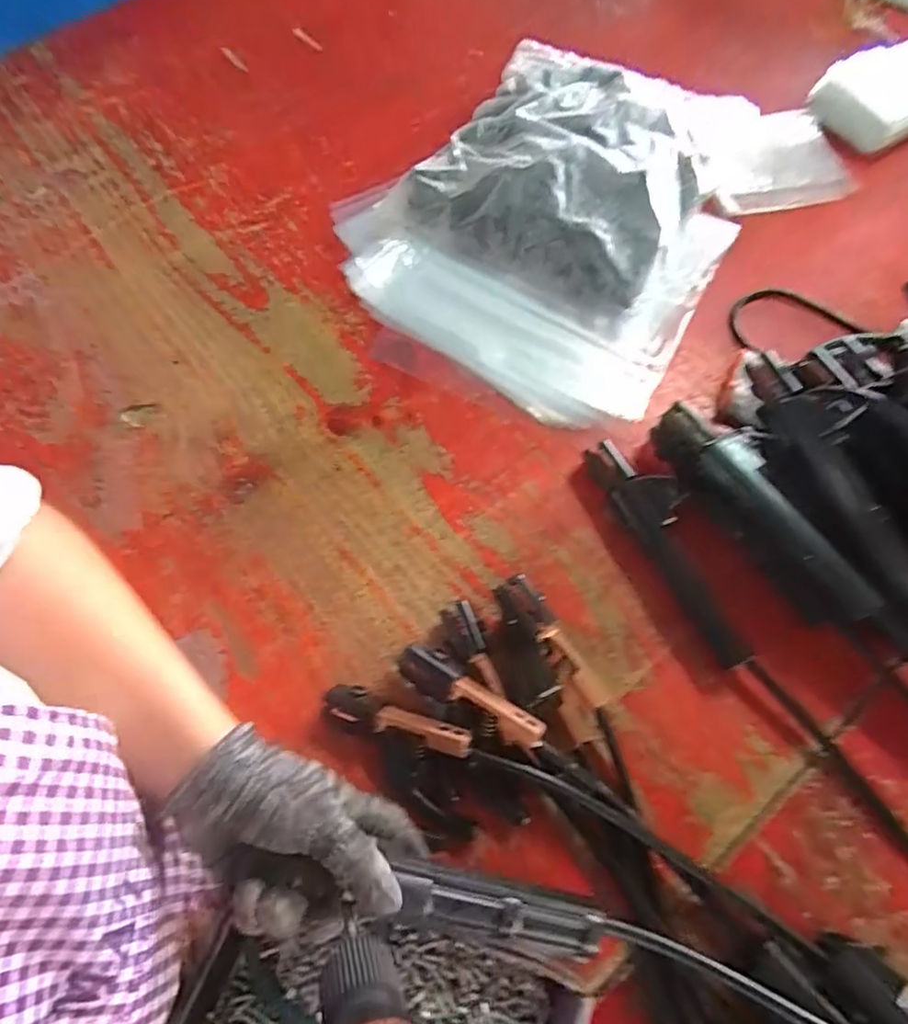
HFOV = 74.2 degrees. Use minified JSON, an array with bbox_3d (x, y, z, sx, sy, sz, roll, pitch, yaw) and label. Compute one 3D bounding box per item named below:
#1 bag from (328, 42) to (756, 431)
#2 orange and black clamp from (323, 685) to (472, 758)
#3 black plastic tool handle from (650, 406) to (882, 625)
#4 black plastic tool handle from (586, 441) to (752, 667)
[{"bbox_3d":[0.104,-0.334,0.613,0.358,0.064,0.489,27,67,11],"label":"bag"},{"bbox_3d":[-0.040,0.144,0.408,0.102,0.040,0.027,18,66,8],"label":"orange and black clamp"},{"bbox_3d":[0.230,0.000,0.464,0.049,0.060,0.200,-28,68,-13],"label":"black plastic tool handle"},{"bbox_3d":[0.173,0.025,0.472,0.045,0.026,0.194,-25,68,-12],"label":"black plastic tool handle"}]

